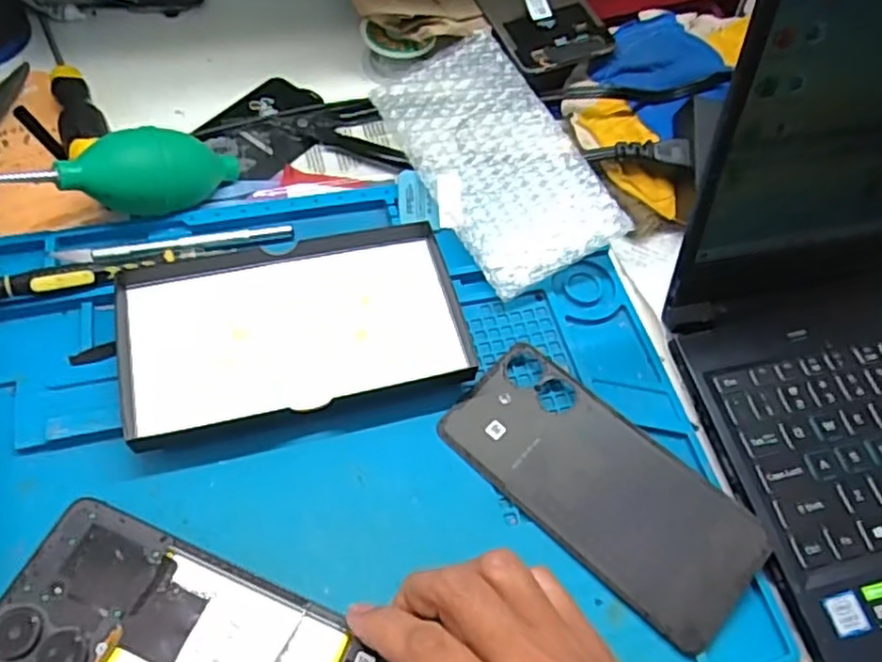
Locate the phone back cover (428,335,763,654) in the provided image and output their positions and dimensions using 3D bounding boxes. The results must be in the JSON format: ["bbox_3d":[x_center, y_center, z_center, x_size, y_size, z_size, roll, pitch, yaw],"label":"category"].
[{"bbox_3d":[0.081,0.078,0.351,0.163,0.011,0.074,40,63,17],"label":"phone back cover"}]

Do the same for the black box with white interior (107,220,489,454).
[{"bbox_3d":[-0.080,-0.005,0.375,0.177,0.017,0.103,-11,61,-13],"label":"black box with white interior"}]

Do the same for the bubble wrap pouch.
[{"bbox_3d":[0.034,-0.111,0.435,0.092,0.010,0.174,-29,71,-4],"label":"bubble wrap pouch"}]

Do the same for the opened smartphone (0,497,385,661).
[{"bbox_3d":[-0.109,0.137,0.294,0.165,0.007,0.077,23,59,8],"label":"opened smartphone"}]

